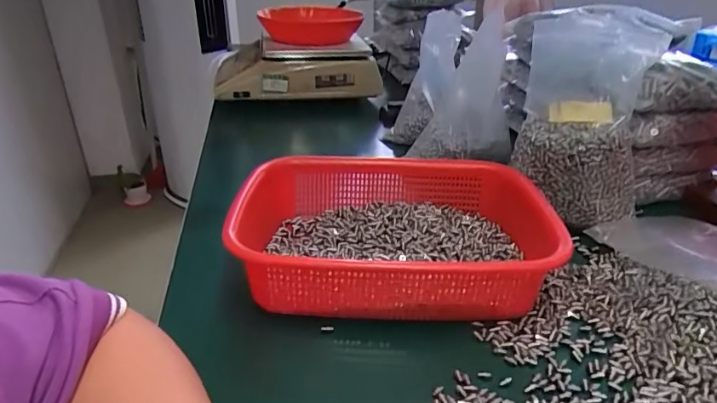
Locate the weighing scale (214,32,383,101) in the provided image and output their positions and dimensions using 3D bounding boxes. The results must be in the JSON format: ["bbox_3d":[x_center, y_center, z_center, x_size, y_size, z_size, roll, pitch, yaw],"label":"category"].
[{"bbox_3d":[-0.143,-0.306,1.101,0.373,0.099,0.266,0,28,1],"label":"weighing scale"}]

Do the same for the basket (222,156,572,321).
[{"bbox_3d":[0.037,0.025,0.475,0.281,0.069,0.223,-1,28,0],"label":"basket"}]

